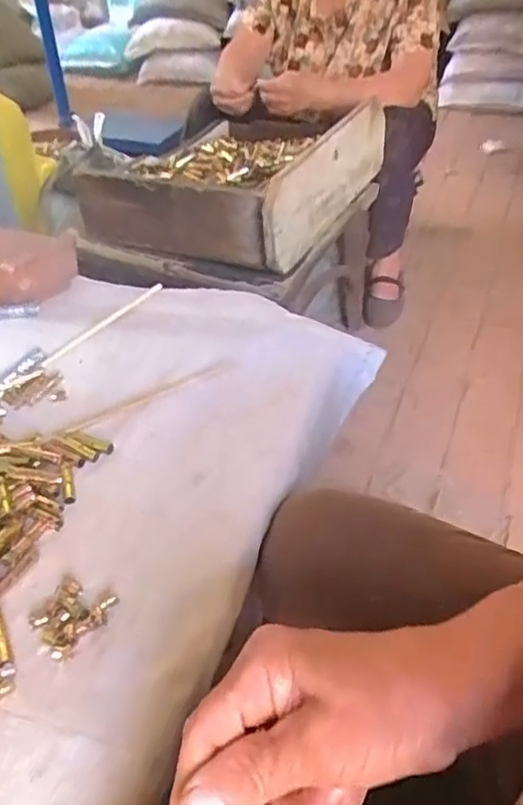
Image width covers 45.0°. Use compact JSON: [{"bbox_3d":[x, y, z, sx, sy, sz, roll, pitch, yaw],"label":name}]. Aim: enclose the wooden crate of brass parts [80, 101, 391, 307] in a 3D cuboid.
[{"bbox_3d":[-0.036,-0.403,1.127,0.376,0.174,0.503,17,45,19],"label":"wooden crate of brass parts"}]

